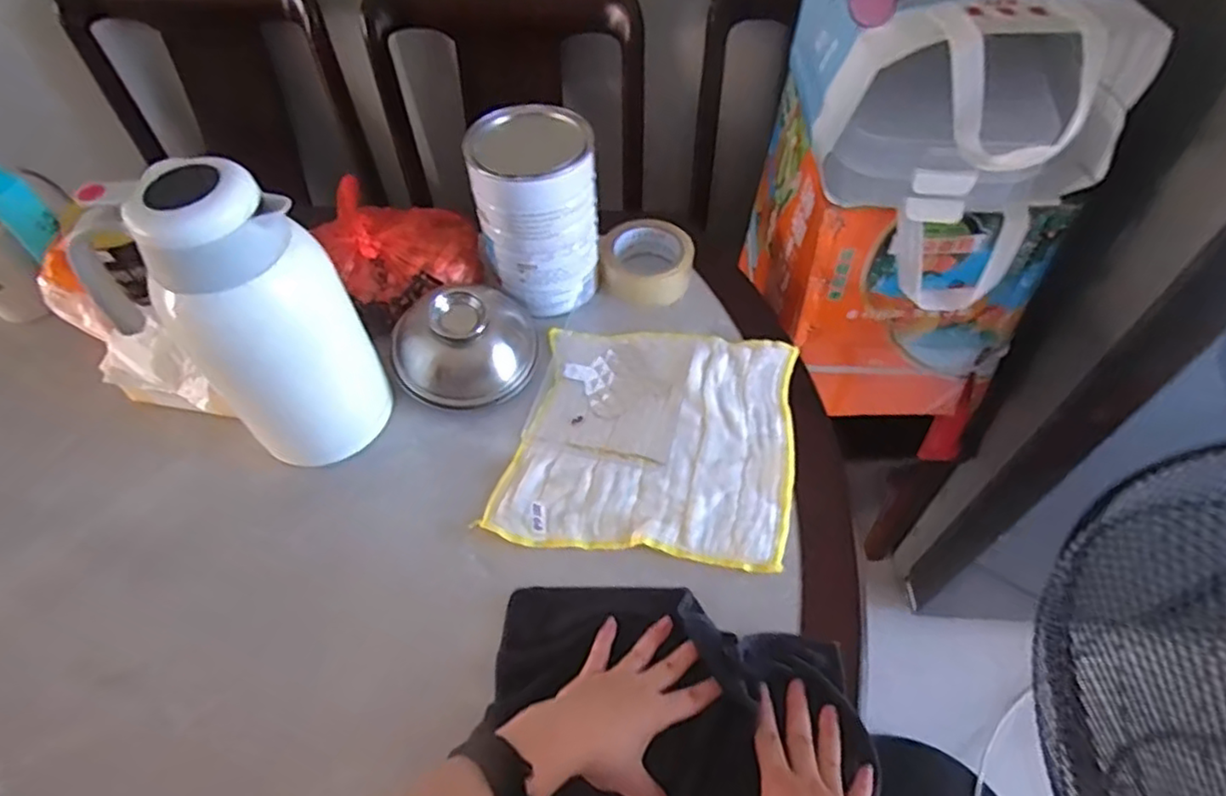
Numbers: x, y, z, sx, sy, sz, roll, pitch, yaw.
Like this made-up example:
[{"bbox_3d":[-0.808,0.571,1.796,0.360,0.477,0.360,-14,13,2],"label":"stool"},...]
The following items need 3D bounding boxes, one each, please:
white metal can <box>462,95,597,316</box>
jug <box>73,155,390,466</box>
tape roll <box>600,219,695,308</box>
[{"bbox_3d":[-0.080,-0.195,0.705,0.123,0.195,0.116,-2,53,2],"label":"white metal can"},{"bbox_3d":[-0.320,-0.059,0.563,0.169,0.282,0.103,19,57,17],"label":"jug"},{"bbox_3d":[0.041,-0.164,0.769,0.104,0.040,0.100,-2,53,2],"label":"tape roll"}]

